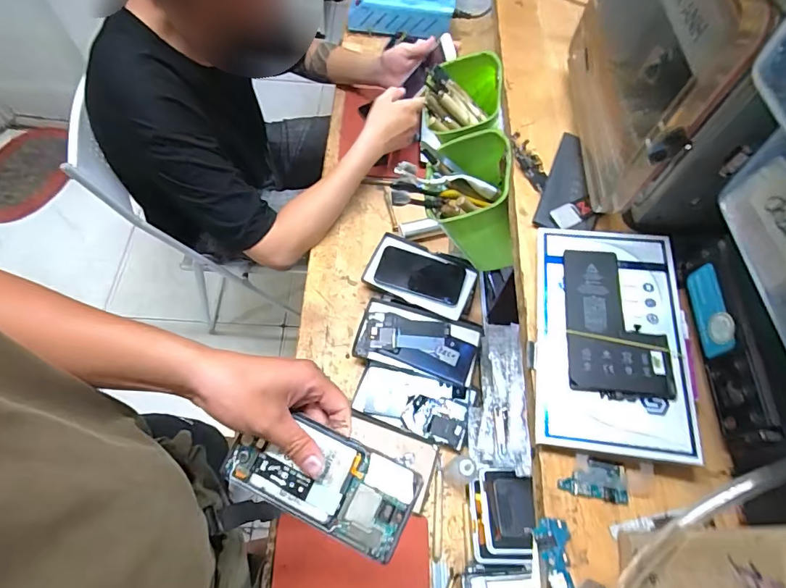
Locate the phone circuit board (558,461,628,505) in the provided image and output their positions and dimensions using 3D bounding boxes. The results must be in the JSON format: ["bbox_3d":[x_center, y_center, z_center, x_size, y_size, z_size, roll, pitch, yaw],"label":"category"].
[{"bbox_3d":[0.125,0.116,0.279,0.040,0.004,0.023,13,64,3],"label":"phone circuit board"}]

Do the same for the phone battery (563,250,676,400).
[{"bbox_3d":[0.153,0.017,0.309,0.062,0.004,0.107,3,63,8],"label":"phone battery"}]

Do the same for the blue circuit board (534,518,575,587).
[{"bbox_3d":[0.096,0.155,0.258,0.021,0.004,0.043,-5,64,-6],"label":"blue circuit board"}]

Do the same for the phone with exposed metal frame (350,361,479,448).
[{"bbox_3d":[0.034,0.165,0.676,0.173,0.008,0.090,19,73,0],"label":"phone with exposed metal frame"}]

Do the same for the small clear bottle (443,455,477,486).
[{"bbox_3d":[0.090,0.240,0.603,0.028,0.091,0.034,-15,66,-11],"label":"small clear bottle"}]

